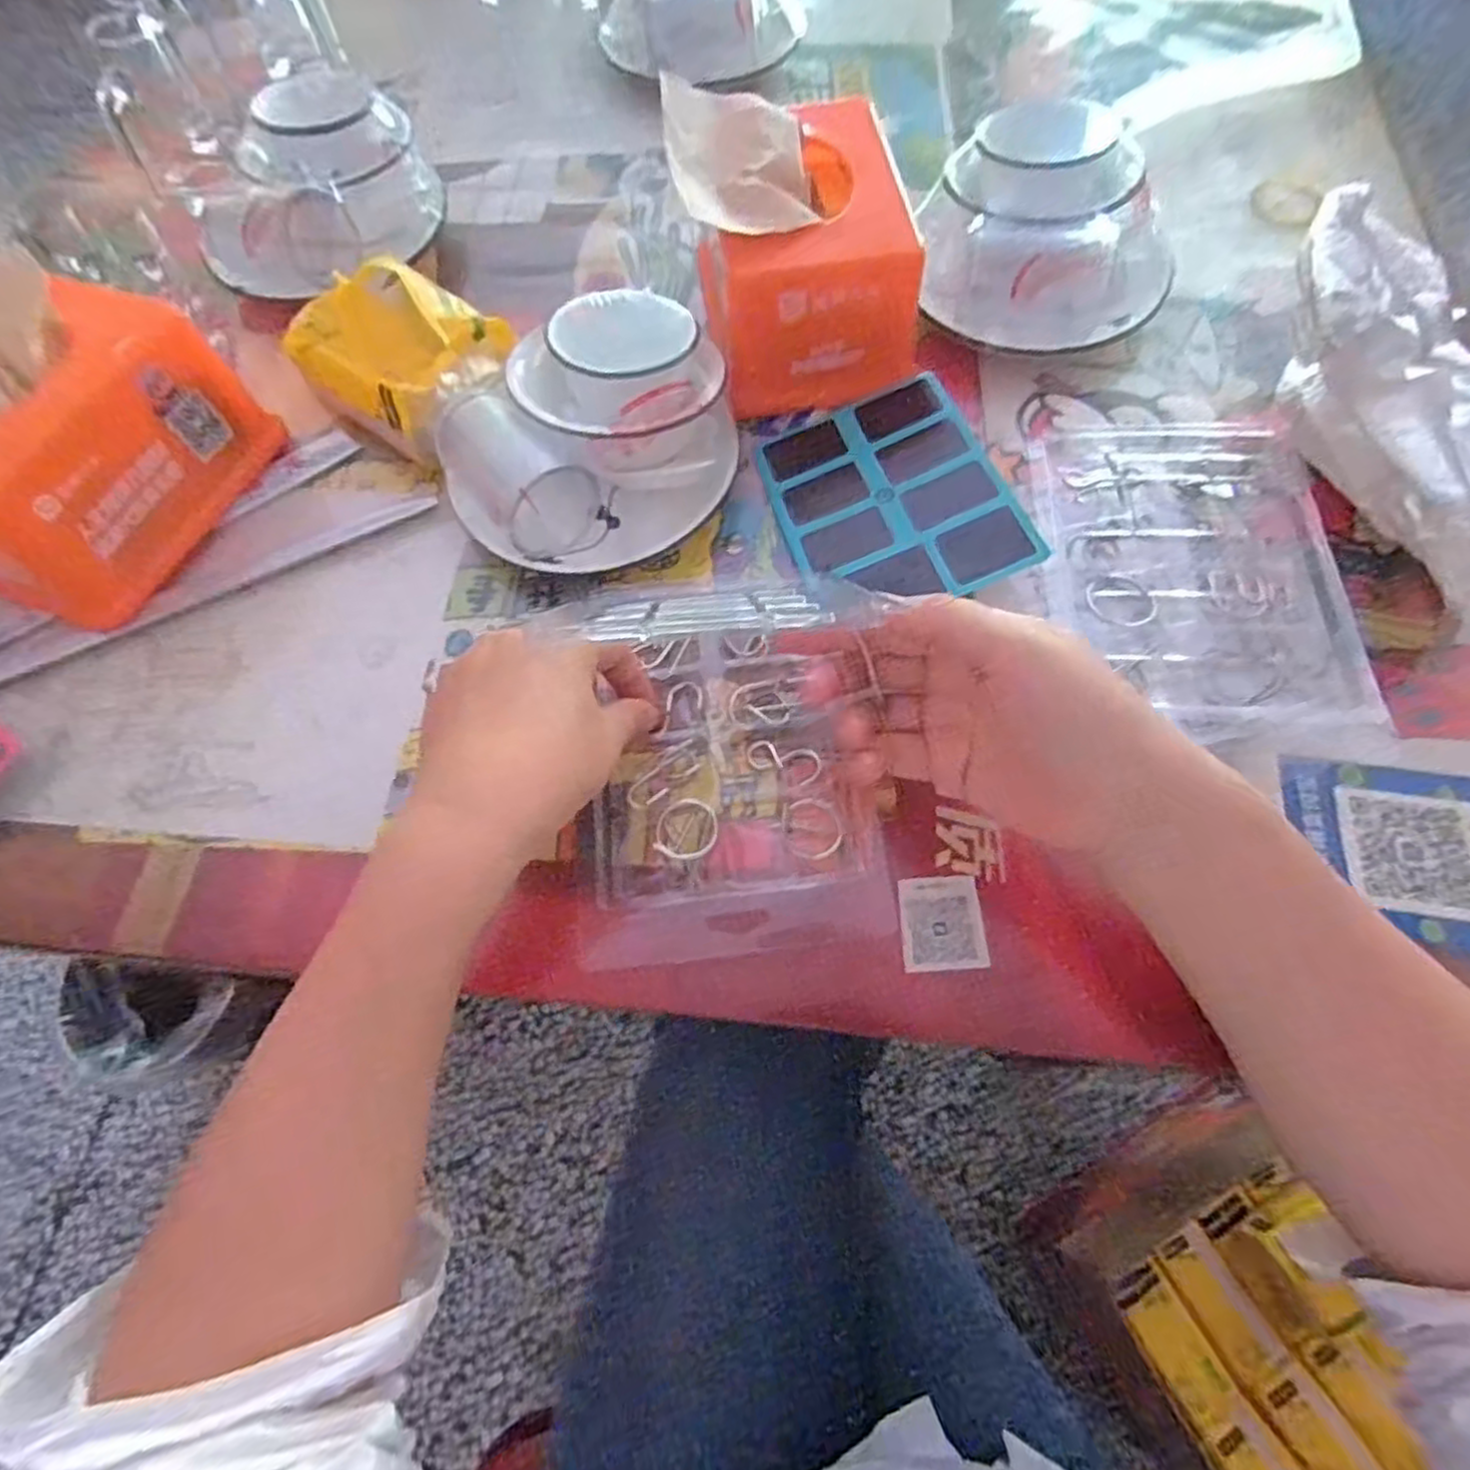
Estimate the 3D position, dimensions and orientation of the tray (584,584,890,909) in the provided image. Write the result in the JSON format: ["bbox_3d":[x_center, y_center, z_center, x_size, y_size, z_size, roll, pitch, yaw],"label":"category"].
[{"bbox_3d":[-0.005,-0.003,0.360,0.123,0.024,0.157,-8,66,-1],"label":"tray"}]

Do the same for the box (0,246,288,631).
[{"bbox_3d":[-0.348,-0.153,0.395,0.096,0.102,0.163,22,69,12],"label":"box"}]

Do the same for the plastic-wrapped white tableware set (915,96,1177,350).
[{"bbox_3d":[0.191,-0.305,0.460,0.152,0.074,0.148,14,68,9],"label":"plastic-wrapped white tableware set"}]

